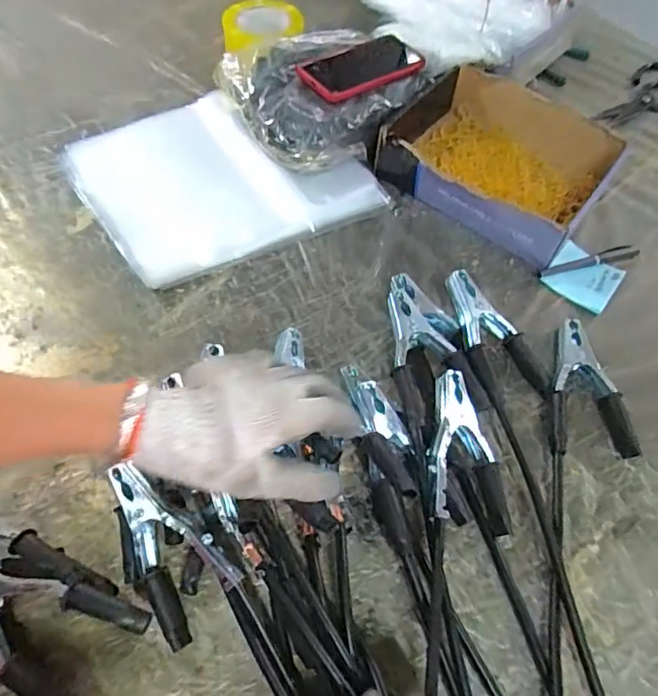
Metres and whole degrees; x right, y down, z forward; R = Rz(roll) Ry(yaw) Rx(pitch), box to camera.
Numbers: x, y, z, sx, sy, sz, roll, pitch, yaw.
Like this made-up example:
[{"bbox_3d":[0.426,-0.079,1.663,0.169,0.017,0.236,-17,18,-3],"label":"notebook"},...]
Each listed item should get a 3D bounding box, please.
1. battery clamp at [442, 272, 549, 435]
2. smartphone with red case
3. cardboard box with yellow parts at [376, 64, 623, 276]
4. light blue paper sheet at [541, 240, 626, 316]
[{"bbox_3d":[0.169,-0.008,0.544,0.080,0.046,0.156,-16,63,-11],"label":"battery clamp"},{"bbox_3d":[0.044,-0.364,0.692,0.171,0.016,0.083,-31,66,-21],"label":"smartphone with red case"},{"bbox_3d":[0.211,-0.240,0.675,0.240,0.062,0.213,32,65,15],"label":"cardboard box with yellow parts"},{"bbox_3d":[0.293,-0.084,0.612,0.074,0.015,0.073,35,65,16],"label":"light blue paper sheet"}]

